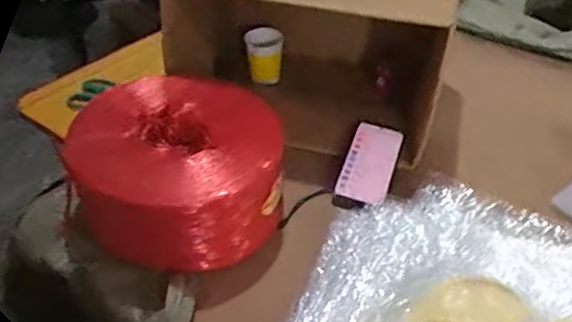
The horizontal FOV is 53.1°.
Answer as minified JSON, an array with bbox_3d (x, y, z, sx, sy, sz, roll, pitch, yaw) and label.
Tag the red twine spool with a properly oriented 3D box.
[{"bbox_3d":[-0.151,0.008,0.772,0.254,0.129,0.263,-10,40,-11],"label":"red twine spool"}]

